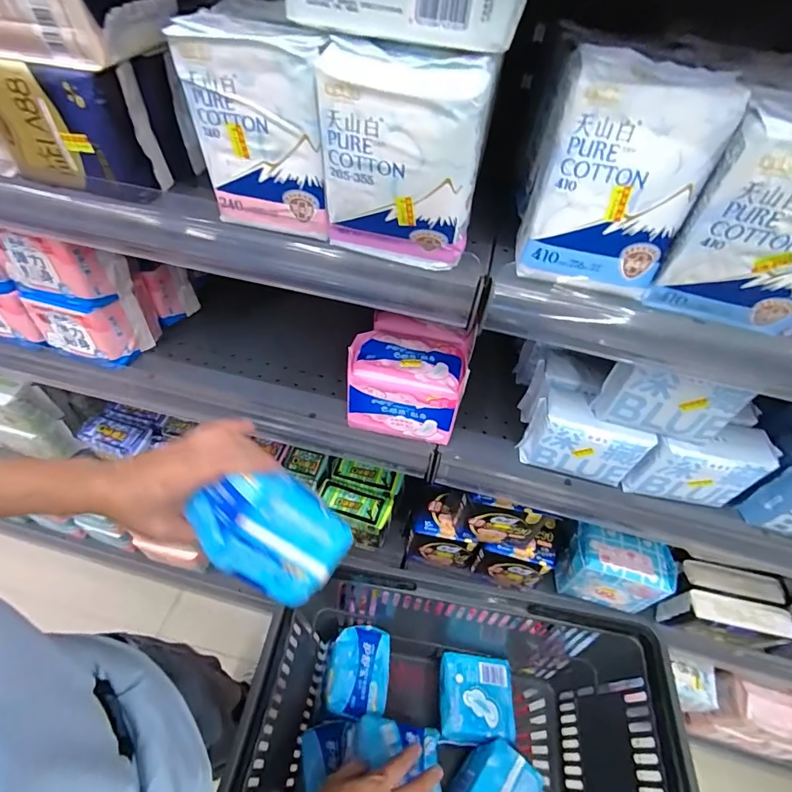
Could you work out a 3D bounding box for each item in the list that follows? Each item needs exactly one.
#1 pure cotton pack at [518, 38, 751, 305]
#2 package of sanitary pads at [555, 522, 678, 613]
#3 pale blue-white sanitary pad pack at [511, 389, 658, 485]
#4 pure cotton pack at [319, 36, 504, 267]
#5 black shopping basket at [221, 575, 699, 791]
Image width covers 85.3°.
[{"bbox_3d":[0.143,-0.141,0.285,0.097,0.124,0.050,13,50,5],"label":"pure cotton pack"},{"bbox_3d":[0.347,0.277,0.686,0.153,0.095,0.092,18,51,9],"label":"package of sanitary pads"},{"bbox_3d":[0.203,0.044,0.472,0.112,0.084,0.056,16,51,7],"label":"pale blue-white sanitary pad pack"},{"bbox_3d":[0.003,-0.150,0.286,0.099,0.123,0.046,19,51,10],"label":"pure cotton pack"},{"bbox_3d":[0.065,0.430,0.529,0.445,0.258,0.309,10,50,3],"label":"black shopping basket"}]

